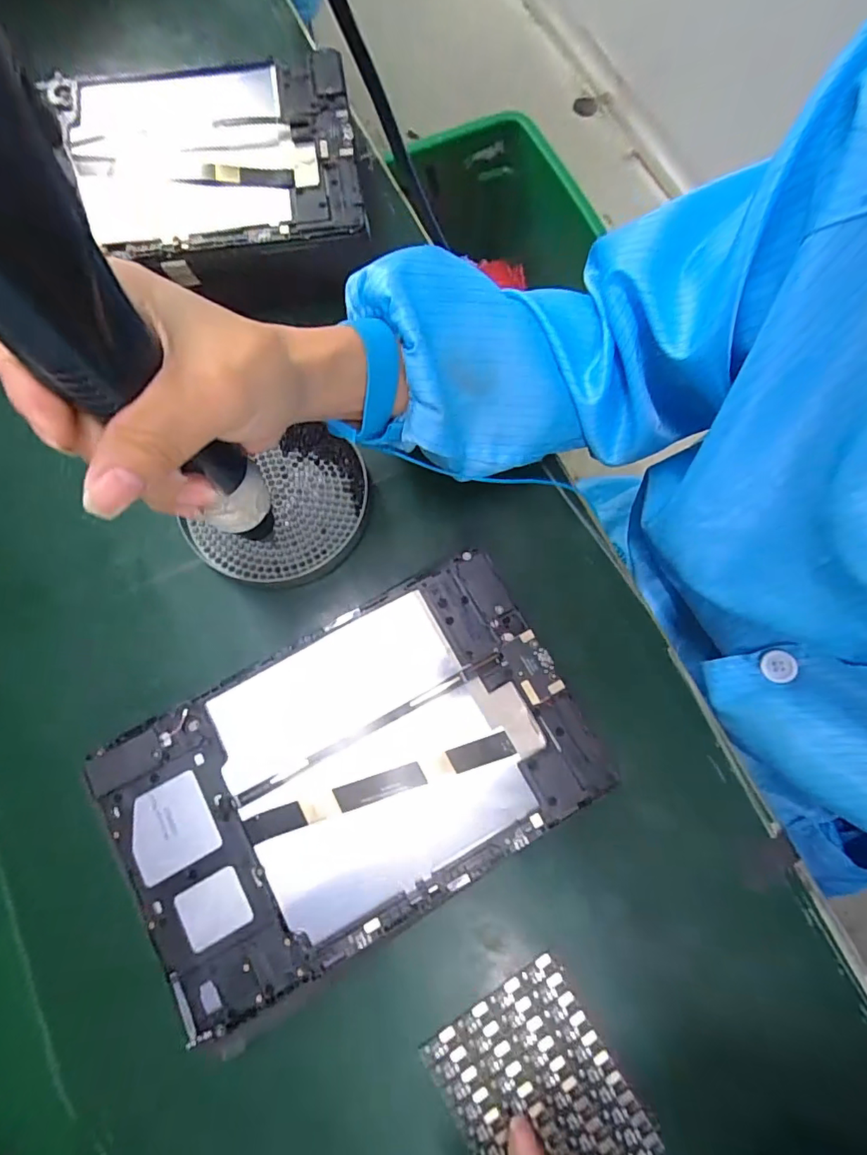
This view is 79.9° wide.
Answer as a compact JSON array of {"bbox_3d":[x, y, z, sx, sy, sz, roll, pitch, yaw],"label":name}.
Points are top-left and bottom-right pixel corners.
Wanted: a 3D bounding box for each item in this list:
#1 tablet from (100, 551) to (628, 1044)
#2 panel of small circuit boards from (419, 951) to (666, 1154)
[{"bbox_3d":[-0.042,0.102,0.277,0.234,0.018,0.147,-30,77,-8],"label":"tablet"},{"bbox_3d":[0.052,0.257,0.255,0.078,0.004,0.095,-32,78,-7],"label":"panel of small circuit boards"}]

